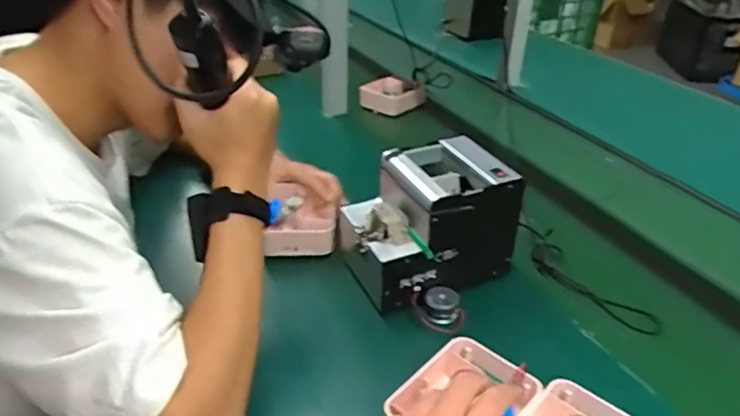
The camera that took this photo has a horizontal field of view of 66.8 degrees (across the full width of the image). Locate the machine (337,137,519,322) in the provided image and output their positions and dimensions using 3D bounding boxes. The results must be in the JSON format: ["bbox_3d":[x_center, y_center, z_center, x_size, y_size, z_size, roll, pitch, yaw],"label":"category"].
[{"bbox_3d":[0.071,0.015,0.690,0.178,0.147,0.128,-13,34,-21],"label":"machine"}]

